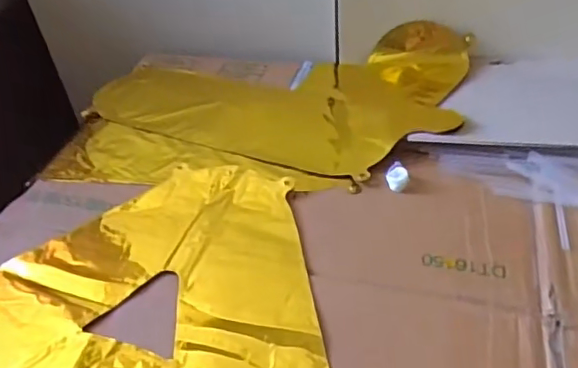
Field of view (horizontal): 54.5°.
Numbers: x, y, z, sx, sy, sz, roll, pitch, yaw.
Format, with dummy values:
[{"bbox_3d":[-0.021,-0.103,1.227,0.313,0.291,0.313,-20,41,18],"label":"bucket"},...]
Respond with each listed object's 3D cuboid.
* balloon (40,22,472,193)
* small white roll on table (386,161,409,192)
[{"bbox_3d":[-0.025,-0.082,0.608,0.423,0.040,0.244,3,44,9],"label":"balloon"},{"bbox_3d":[0.098,-0.008,0.509,0.020,0.008,0.034,2,44,9],"label":"small white roll on table"}]

